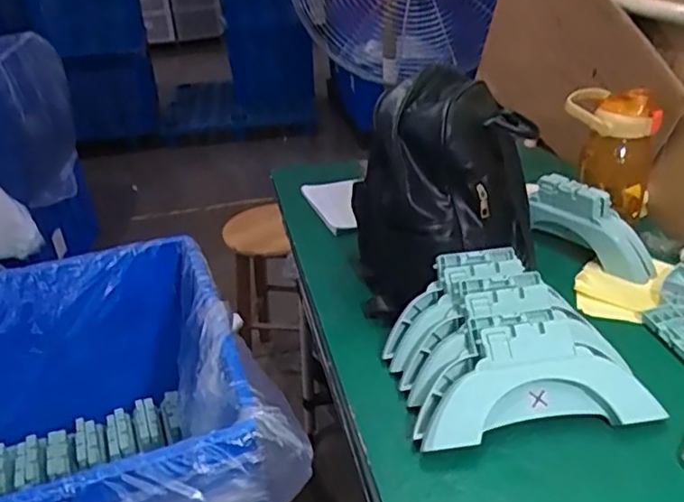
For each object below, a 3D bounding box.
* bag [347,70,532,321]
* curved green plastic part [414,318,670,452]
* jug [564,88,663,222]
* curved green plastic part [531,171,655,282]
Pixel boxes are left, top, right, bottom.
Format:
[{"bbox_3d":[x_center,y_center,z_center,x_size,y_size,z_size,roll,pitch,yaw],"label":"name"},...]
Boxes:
[{"bbox_3d":[0.143,-0.074,0.811,0.234,0.260,0.187,-7,29,-6],"label":"bag"},{"bbox_3d":[0.197,0.139,0.665,0.247,0.113,0.050,-7,-15,-6],"label":"curved green plastic part"},{"bbox_3d":[0.408,-0.146,0.946,0.135,0.188,0.089,9,32,22],"label":"jug"},{"bbox_3d":[0.372,-0.030,0.924,0.211,0.110,0.045,44,48,19],"label":"curved green plastic part"}]

